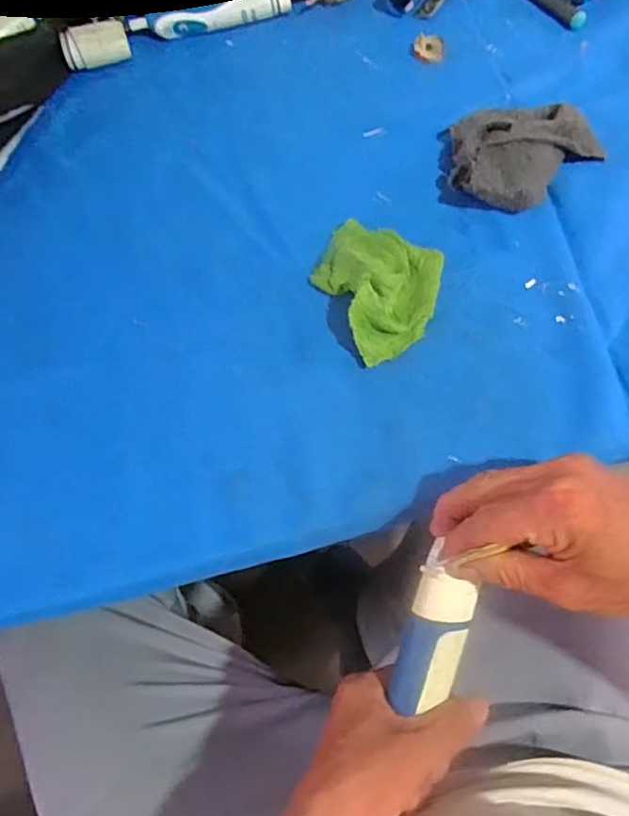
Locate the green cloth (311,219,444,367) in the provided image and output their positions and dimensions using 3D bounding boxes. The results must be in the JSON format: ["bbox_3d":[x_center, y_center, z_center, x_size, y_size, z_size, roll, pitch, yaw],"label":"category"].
[{"bbox_3d":[0.048,-0.091,0.426,0.080,0.030,0.104,-26,66,-8],"label":"green cloth"}]

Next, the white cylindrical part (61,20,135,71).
[{"bbox_3d":[-0.193,-0.320,0.541,0.058,0.025,0.032,-24,66,-7],"label":"white cylindrical part"}]

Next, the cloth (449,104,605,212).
[{"bbox_3d":[0.155,-0.196,0.458,0.111,0.032,0.088,-20,65,-6],"label":"cloth"}]

